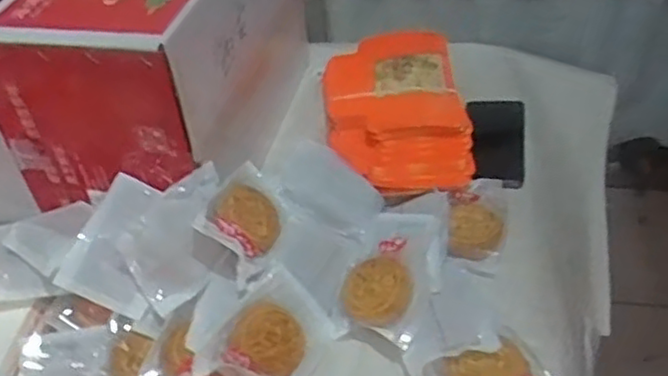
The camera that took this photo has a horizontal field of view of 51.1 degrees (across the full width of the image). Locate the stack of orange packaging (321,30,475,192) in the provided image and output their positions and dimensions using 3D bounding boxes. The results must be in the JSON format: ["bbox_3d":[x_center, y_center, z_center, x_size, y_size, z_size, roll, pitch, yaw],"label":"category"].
[{"bbox_3d":[0.074,-0.107,0.878,0.168,0.047,0.314,-5,41,-1],"label":"stack of orange packaging"}]

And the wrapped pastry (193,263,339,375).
[{"bbox_3d":[-0.064,0.129,0.627,0.125,0.028,0.080,-28,76,-39],"label":"wrapped pastry"}]

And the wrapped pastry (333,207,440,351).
[{"bbox_3d":[0.059,0.080,0.675,0.094,0.027,0.129,14,60,36],"label":"wrapped pastry"}]

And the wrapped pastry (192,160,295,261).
[{"bbox_3d":[-0.083,0.031,0.682,0.015,0.079,0.120,-31,15,30],"label":"wrapped pastry"}]

